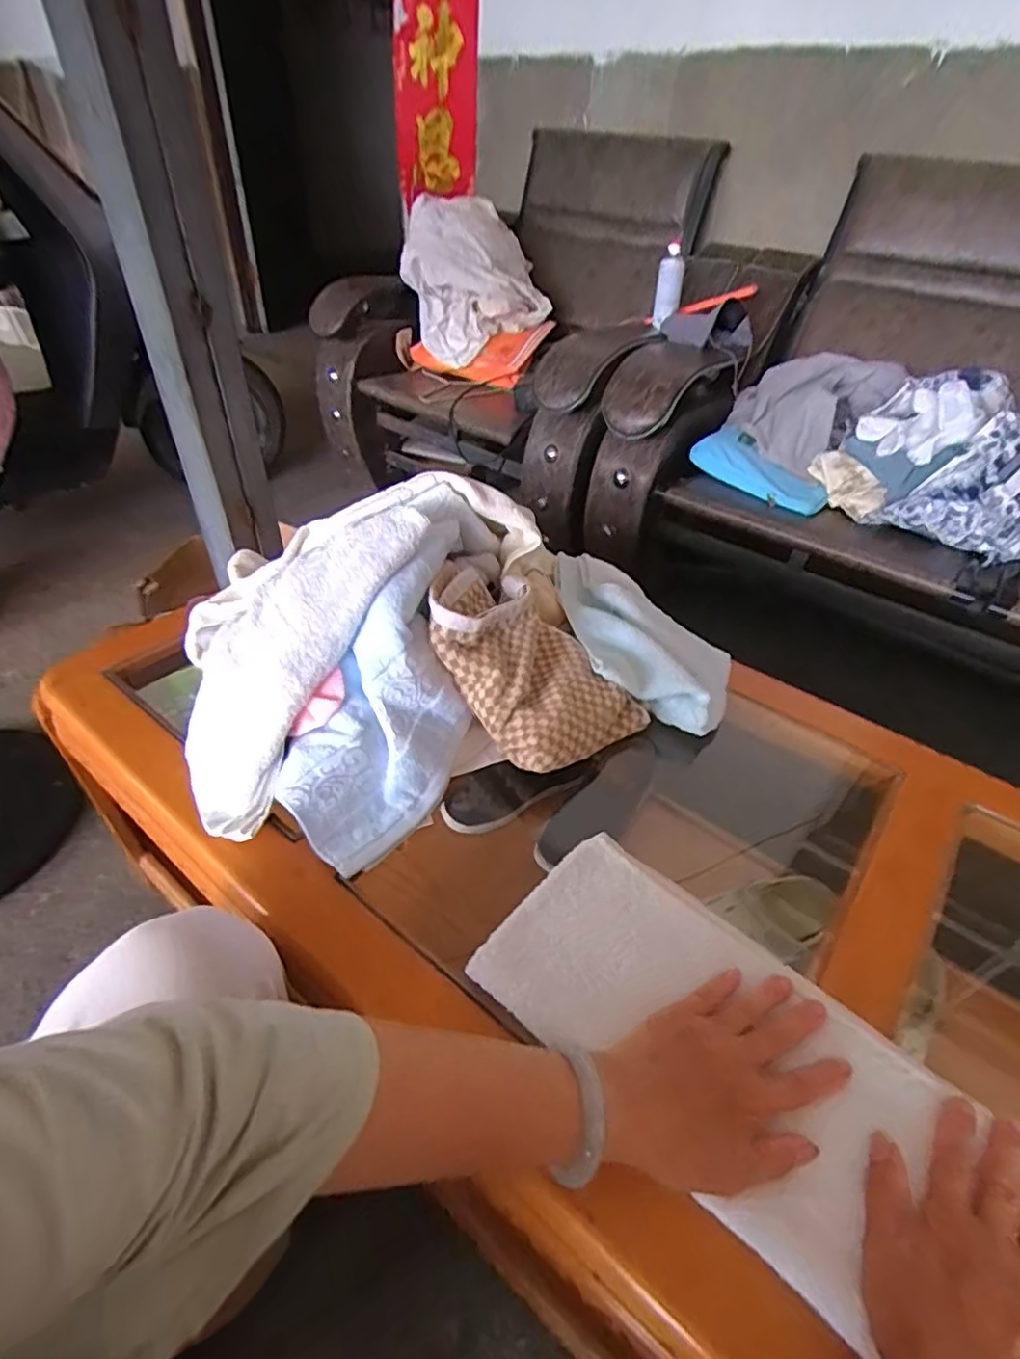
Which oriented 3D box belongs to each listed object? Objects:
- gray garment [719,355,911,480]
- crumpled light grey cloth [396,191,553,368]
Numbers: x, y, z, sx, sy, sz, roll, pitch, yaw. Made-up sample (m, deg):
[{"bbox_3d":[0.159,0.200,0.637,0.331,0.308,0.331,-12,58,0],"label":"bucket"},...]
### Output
[{"bbox_3d":[0.609,-0.557,1.289,0.319,0.152,0.253,-30,51,-32],"label":"gray garment"},{"bbox_3d":[-0.087,-1.004,1.570,0.261,0.320,0.242,-30,50,-32],"label":"crumpled light grey cloth"}]

